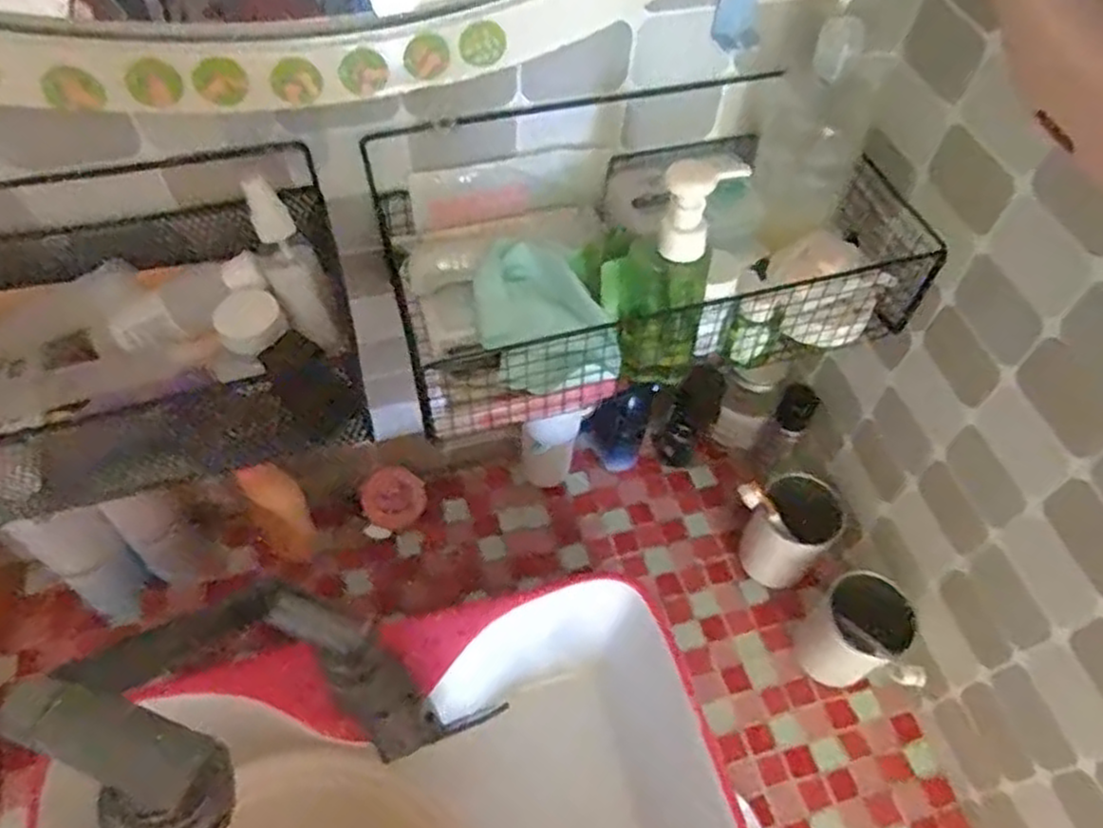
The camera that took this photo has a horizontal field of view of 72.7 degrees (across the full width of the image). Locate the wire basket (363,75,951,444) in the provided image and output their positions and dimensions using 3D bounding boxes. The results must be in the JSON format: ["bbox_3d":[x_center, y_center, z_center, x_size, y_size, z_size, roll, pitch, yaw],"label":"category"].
[{"bbox_3d":[0.067,-0.122,0.509,0.338,0.130,0.156,-13,58,-11],"label":"wire basket"}]

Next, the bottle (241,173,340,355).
[{"bbox_3d":[-0.167,-0.093,0.478,0.032,0.112,0.023,-27,21,-19],"label":"bottle"}]

